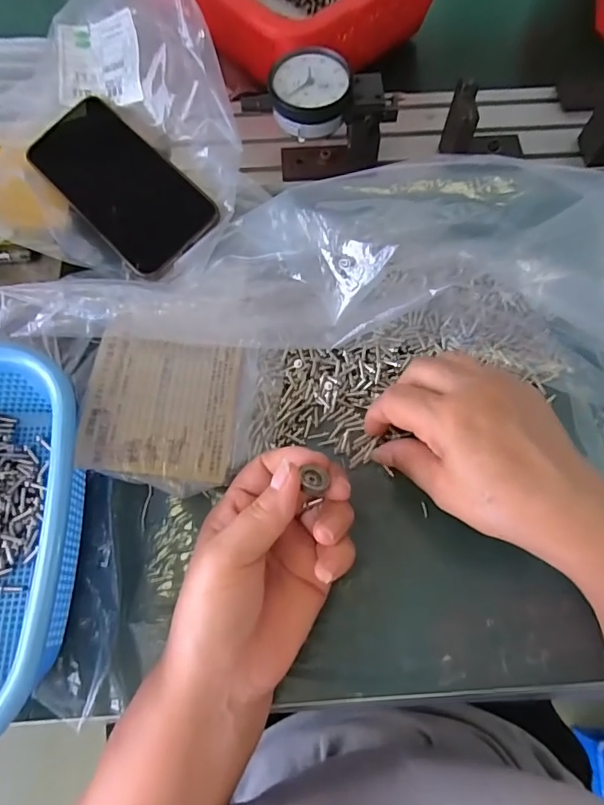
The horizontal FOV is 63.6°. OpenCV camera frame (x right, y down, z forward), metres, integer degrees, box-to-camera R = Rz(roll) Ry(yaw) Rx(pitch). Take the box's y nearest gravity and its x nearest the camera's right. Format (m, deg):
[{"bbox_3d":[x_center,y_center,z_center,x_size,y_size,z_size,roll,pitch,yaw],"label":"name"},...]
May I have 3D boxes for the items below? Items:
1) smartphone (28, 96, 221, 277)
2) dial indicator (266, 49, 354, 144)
[{"bbox_3d":[-0.138,-0.166,0.372,0.077,0.014,0.166,-42,76,-13],"label":"smartphone"},{"bbox_3d":[0.005,-0.205,0.324,0.051,0.025,0.047,-4,71,-1],"label":"dial indicator"}]

